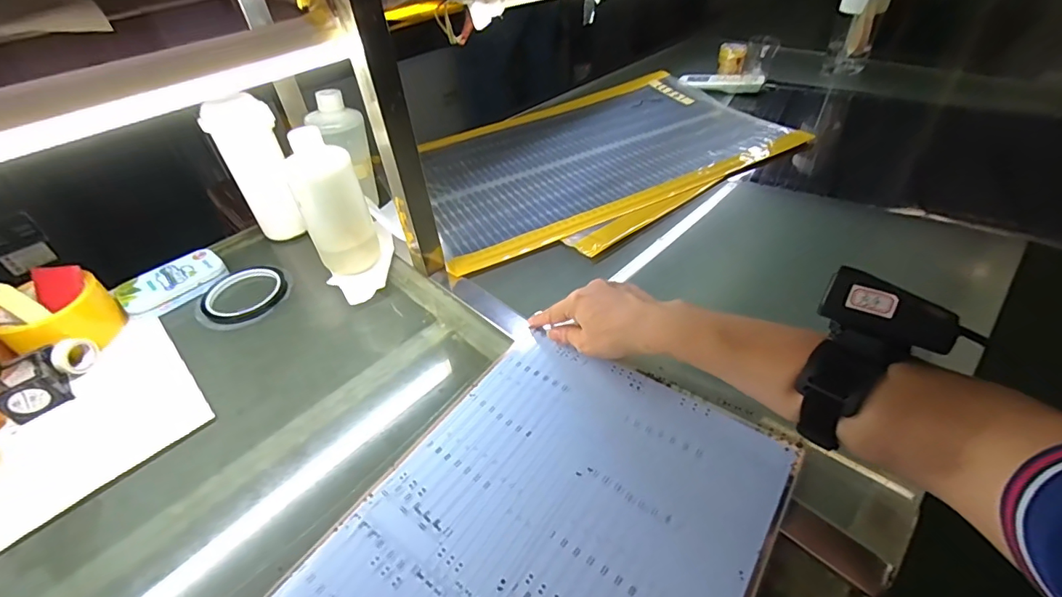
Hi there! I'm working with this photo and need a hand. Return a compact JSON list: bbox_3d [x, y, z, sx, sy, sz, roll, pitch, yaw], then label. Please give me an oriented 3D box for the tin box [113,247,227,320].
[{"bbox_3d":[-0.424,-0.019,0.561,0.063,0.021,0.107,32,53,32],"label":"tin box"}]

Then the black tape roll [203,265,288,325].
[{"bbox_3d":[-0.335,-0.007,0.553,0.090,0.008,0.086,-2,43,2],"label":"black tape roll"}]

